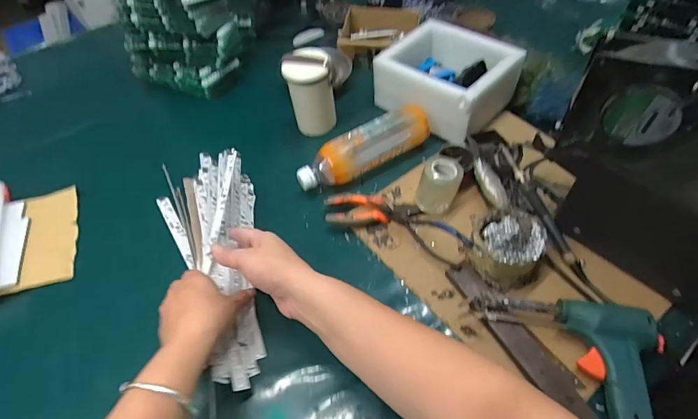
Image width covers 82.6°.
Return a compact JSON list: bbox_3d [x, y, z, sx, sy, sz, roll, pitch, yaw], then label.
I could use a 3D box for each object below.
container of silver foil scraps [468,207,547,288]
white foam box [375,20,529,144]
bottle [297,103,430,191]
[{"bbox_3d":[0.197,0.042,0.483,0.082,0.065,0.089,-1,52,2],"label":"container of silver foil scraps"},{"bbox_3d":[0.155,-0.220,0.663,0.200,0.083,0.172,35,61,26],"label":"white foam box"},{"bbox_3d":[0.021,-0.089,0.615,0.211,0.070,0.054,-27,55,-17],"label":"bottle"}]

